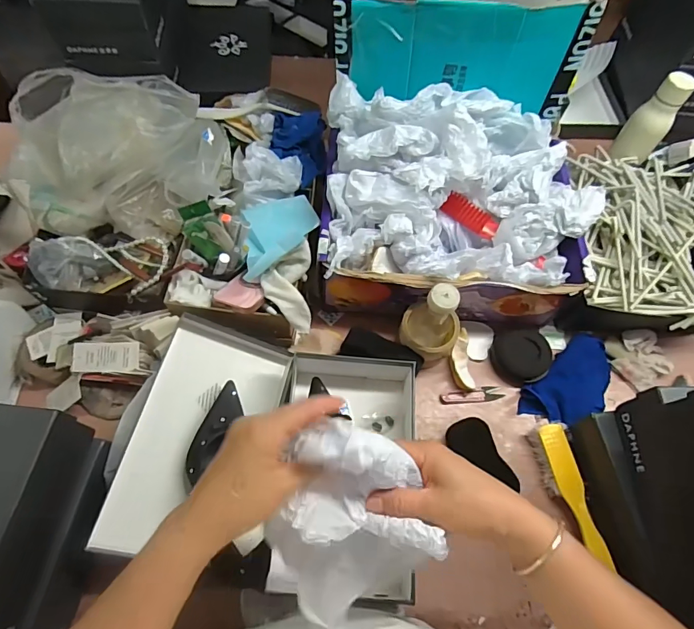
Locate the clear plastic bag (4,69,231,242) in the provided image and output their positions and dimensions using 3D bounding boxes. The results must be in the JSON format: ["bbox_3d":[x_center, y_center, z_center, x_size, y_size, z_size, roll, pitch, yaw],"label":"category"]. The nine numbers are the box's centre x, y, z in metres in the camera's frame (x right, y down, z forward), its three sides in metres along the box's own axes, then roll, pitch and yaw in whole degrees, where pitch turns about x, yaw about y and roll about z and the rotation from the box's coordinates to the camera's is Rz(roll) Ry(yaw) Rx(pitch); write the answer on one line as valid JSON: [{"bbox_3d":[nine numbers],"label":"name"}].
[{"bbox_3d":[-0.361,-0.262,0.674,0.342,0.122,0.253,5,64,-1],"label":"clear plastic bag"}]

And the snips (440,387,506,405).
[{"bbox_3d":[0.201,0.130,0.685,0.103,0.009,0.023,-8,64,-7],"label":"snips"}]

